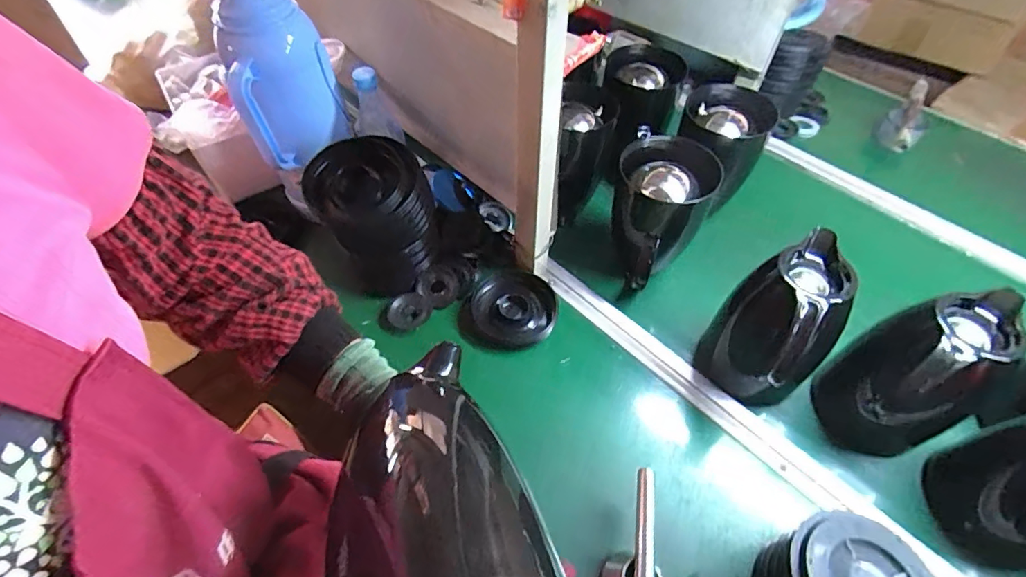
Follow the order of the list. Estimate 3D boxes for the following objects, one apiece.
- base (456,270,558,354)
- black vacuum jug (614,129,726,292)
[{"bbox_3d":[-0.006,0.033,0.688,0.117,0.025,0.136,32,58,22],"label":"base"},{"bbox_3d":[0.193,-0.091,0.680,0.127,0.186,0.143,25,56,18],"label":"black vacuum jug"}]

